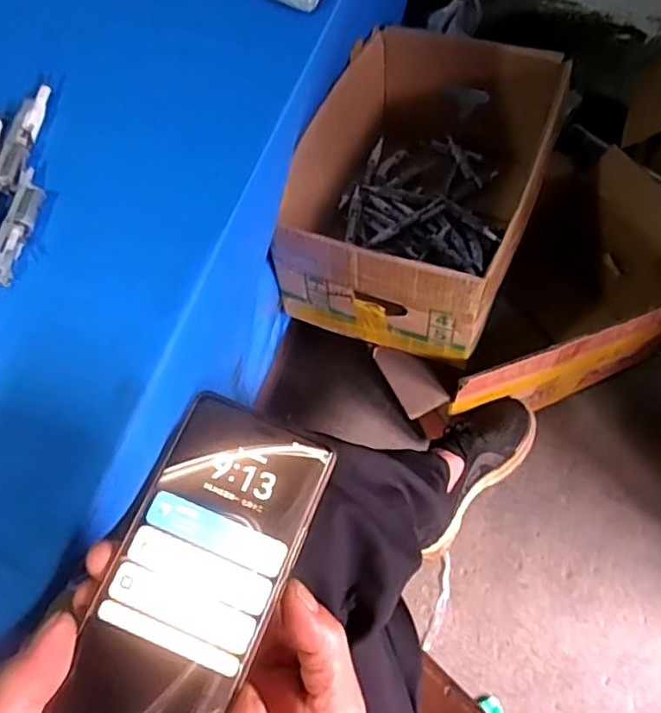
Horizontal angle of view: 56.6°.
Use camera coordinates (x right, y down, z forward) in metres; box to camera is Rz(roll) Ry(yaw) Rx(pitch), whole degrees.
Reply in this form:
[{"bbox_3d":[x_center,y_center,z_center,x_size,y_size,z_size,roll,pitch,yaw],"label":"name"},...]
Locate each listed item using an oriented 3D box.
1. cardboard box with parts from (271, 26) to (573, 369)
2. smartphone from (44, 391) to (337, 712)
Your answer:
[{"bbox_3d":[0.142,-0.249,0.899,0.286,0.221,0.463,19,67,11],"label":"cardboard box with parts"},{"bbox_3d":[-0.061,0.102,0.281,0.075,0.014,0.159,19,71,11],"label":"smartphone"}]

